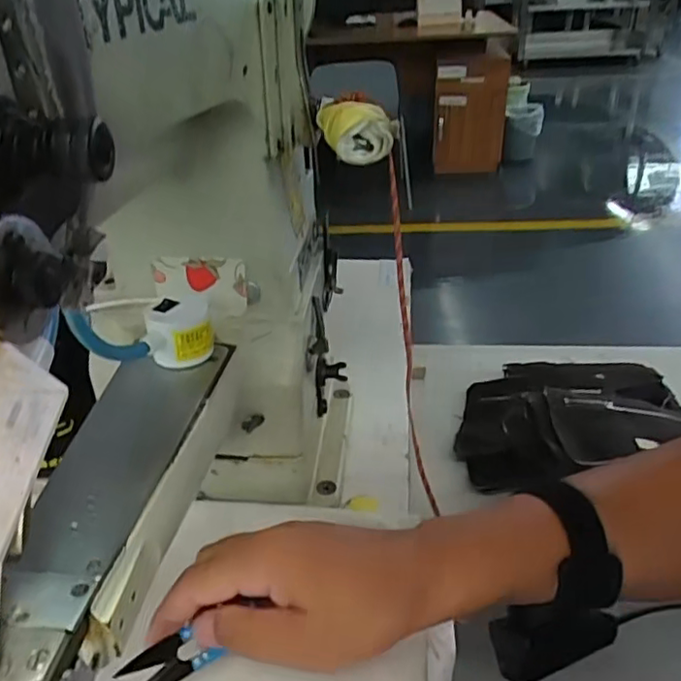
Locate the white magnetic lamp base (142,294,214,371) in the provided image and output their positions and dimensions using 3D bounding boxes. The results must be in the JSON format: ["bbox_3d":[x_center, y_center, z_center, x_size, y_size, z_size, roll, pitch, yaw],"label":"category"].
[{"bbox_3d":[-0.094,-0.004,0.358,0.036,0.035,0.028,-9,33,-10],"label":"white magnetic lamp base"}]

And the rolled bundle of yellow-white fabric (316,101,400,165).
[{"bbox_3d":[0.010,-0.122,0.353,0.046,0.030,0.043,-1,32,2],"label":"rolled bundle of yellow-white fabric"}]

